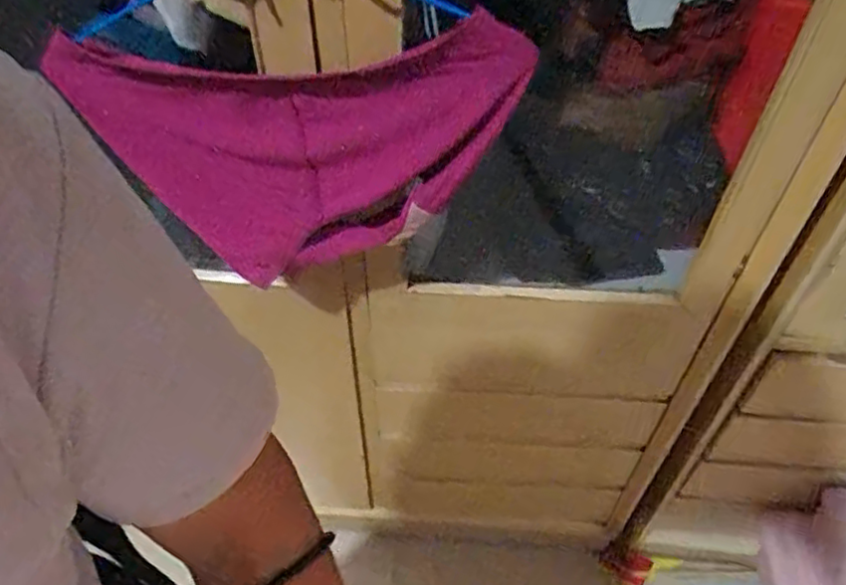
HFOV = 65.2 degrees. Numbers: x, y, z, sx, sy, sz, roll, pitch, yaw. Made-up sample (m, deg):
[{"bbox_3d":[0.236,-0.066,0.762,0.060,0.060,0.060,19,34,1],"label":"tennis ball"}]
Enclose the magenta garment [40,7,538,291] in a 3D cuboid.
[{"bbox_3d":[-0.089,-0.110,0.604,0.335,0.247,0.051,0,47,-1],"label":"magenta garment"}]

